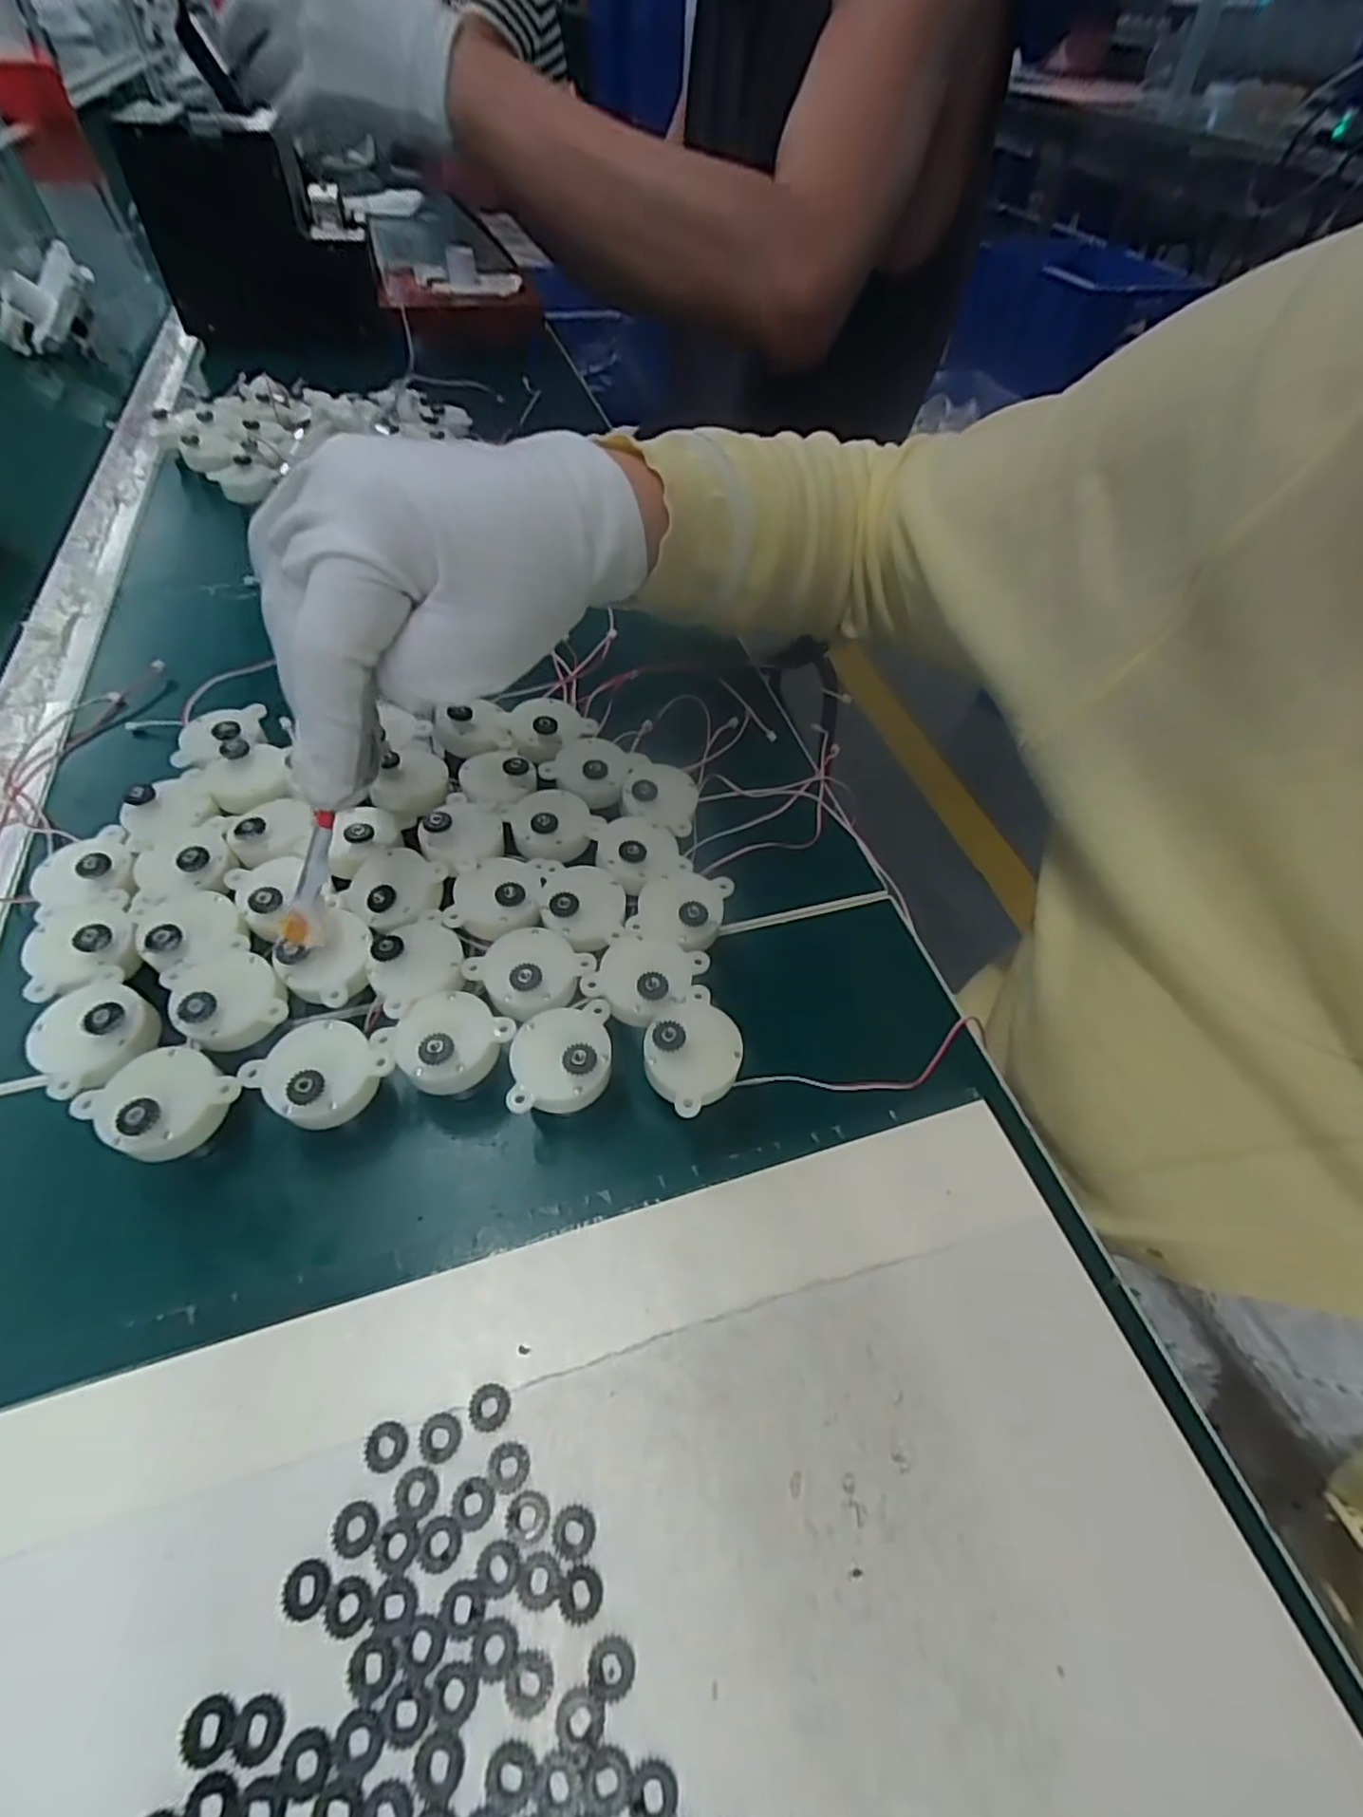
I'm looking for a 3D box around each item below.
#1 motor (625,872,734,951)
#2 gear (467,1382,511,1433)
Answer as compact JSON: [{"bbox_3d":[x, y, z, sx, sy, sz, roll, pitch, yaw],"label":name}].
[{"bbox_3d":[0.000,0.004,0.274,0.032,0.030,0.039,16,54,9],"label":"motor"},{"bbox_3d":[-0.052,0.134,0.189,0.011,0.004,0.011,2,53,-2],"label":"gear"}]

